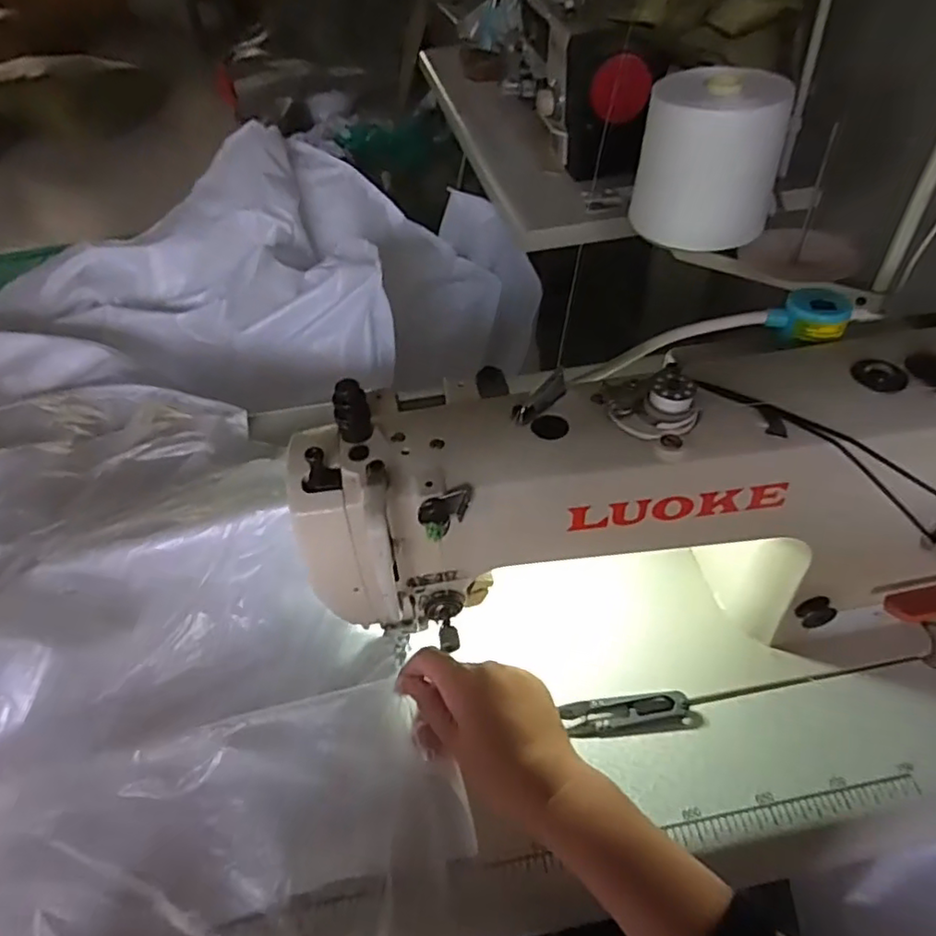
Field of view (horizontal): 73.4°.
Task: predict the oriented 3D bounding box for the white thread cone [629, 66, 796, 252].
[{"bbox_3d":[0.281,-0.354,0.734,0.125,0.164,0.142,-32,52,-24],"label":"white thread cone"}]

